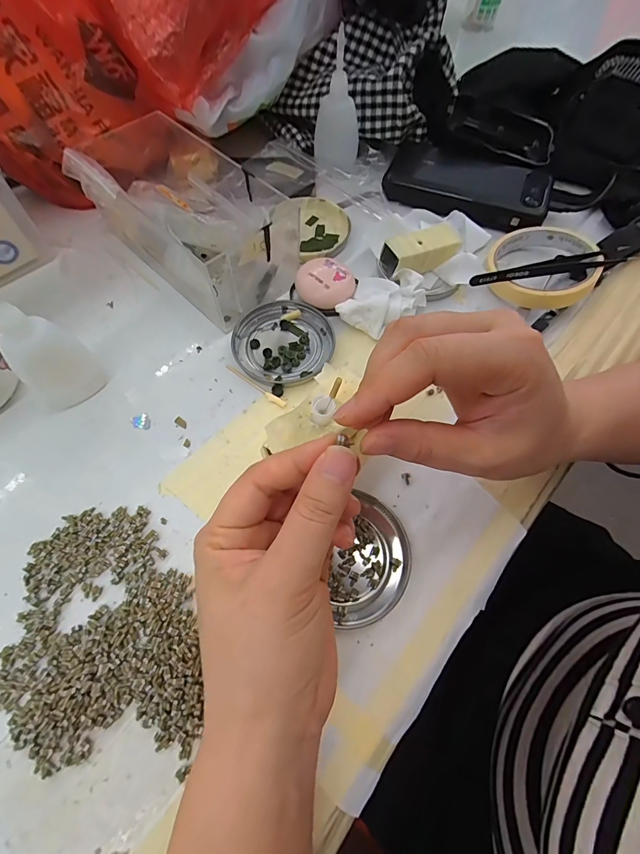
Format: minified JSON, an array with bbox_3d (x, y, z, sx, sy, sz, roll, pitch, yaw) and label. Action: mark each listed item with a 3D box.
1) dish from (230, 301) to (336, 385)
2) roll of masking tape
[{"bbox_3d":[-0.030,-0.068,0.309,0.076,0.007,0.075,1,64,-1],"label":"dish"},{"bbox_3d":[0.192,-0.140,0.333,0.084,0.024,0.086,1,64,-1],"label":"roll of masking tape"}]

